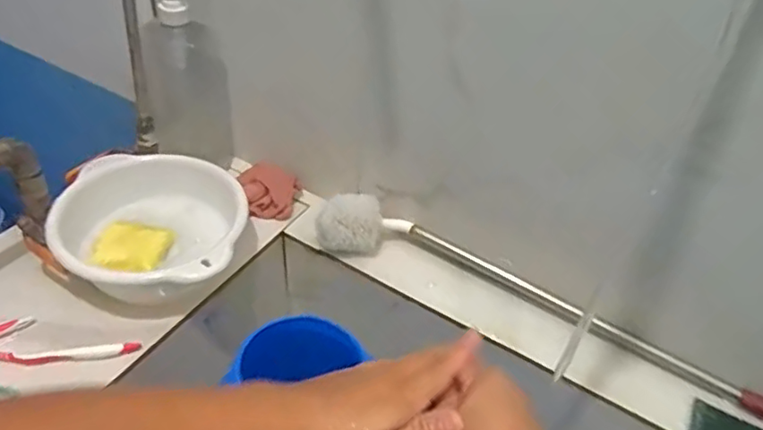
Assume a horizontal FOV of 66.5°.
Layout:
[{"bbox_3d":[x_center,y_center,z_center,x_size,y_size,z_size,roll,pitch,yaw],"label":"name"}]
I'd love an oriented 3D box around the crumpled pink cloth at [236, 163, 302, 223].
[{"bbox_3d":[-0.153,-0.037,0.792,0.072,0.030,0.096,-14,47,-21],"label":"crumpled pink cloth"}]

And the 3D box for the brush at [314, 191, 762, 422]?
[{"bbox_3d":[0.201,0.097,0.667,0.606,0.058,0.086,20,44,14],"label":"brush"}]

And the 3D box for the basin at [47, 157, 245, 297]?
[{"bbox_3d":[-0.263,0.021,0.672,0.201,0.082,0.206,4,43,-3],"label":"basin"}]

